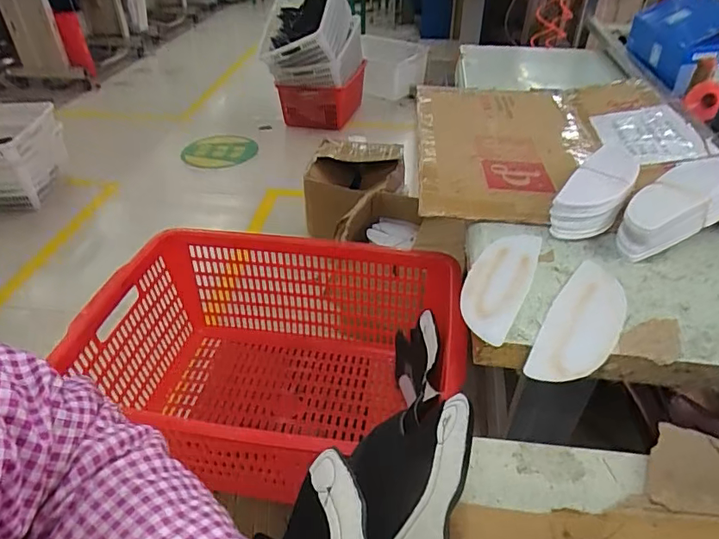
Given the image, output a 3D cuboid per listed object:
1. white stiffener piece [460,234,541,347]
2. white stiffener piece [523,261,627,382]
[{"bbox_3d":[0.171,0.009,0.601,0.069,0.004,0.210,19,43,23],"label":"white stiffener piece"},{"bbox_3d":[0.247,0.056,0.544,0.070,0.010,0.211,24,45,27],"label":"white stiffener piece"}]

